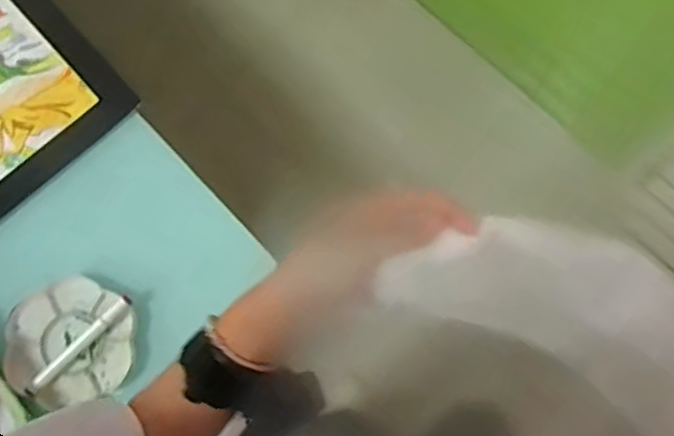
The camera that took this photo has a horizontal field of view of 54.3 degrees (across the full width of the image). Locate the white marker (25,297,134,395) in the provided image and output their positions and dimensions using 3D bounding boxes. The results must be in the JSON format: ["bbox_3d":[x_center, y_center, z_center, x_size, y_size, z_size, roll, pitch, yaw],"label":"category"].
[{"bbox_3d":[-0.315,0.155,0.807,0.161,0.015,0.018,-43,80,-8],"label":"white marker"}]

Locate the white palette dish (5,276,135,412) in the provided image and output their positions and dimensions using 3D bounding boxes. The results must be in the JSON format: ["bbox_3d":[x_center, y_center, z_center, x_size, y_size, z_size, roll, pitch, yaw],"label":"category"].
[{"bbox_3d":[-0.332,0.155,0.819,0.154,0.020,0.153,-2,77,1],"label":"white palette dish"}]

